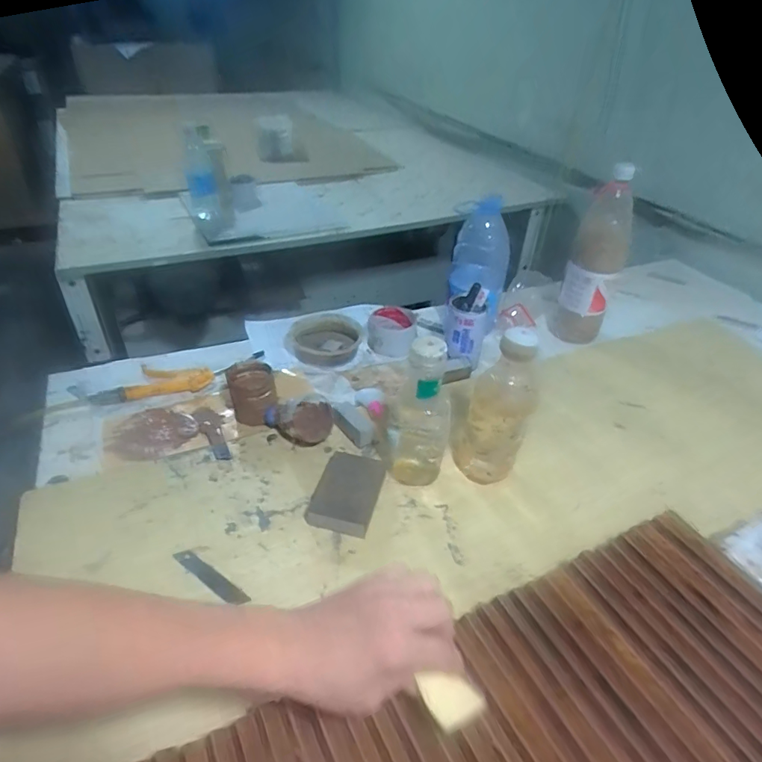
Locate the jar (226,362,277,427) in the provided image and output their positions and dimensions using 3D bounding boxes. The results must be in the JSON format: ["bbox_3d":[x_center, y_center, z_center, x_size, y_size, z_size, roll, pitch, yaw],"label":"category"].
[{"bbox_3d":[-0.181,0.015,0.714,0.061,0.057,0.062,2,40,-2],"label":"jar"}]

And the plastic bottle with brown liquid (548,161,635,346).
[{"bbox_3d":[0.366,-0.201,0.862,0.087,0.301,0.095,17,42,16],"label":"plastic bottle with brown liquid"}]

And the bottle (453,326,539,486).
[{"bbox_3d":[0.137,0.032,0.594,0.083,0.203,0.060,17,42,16],"label":"bottle"}]

